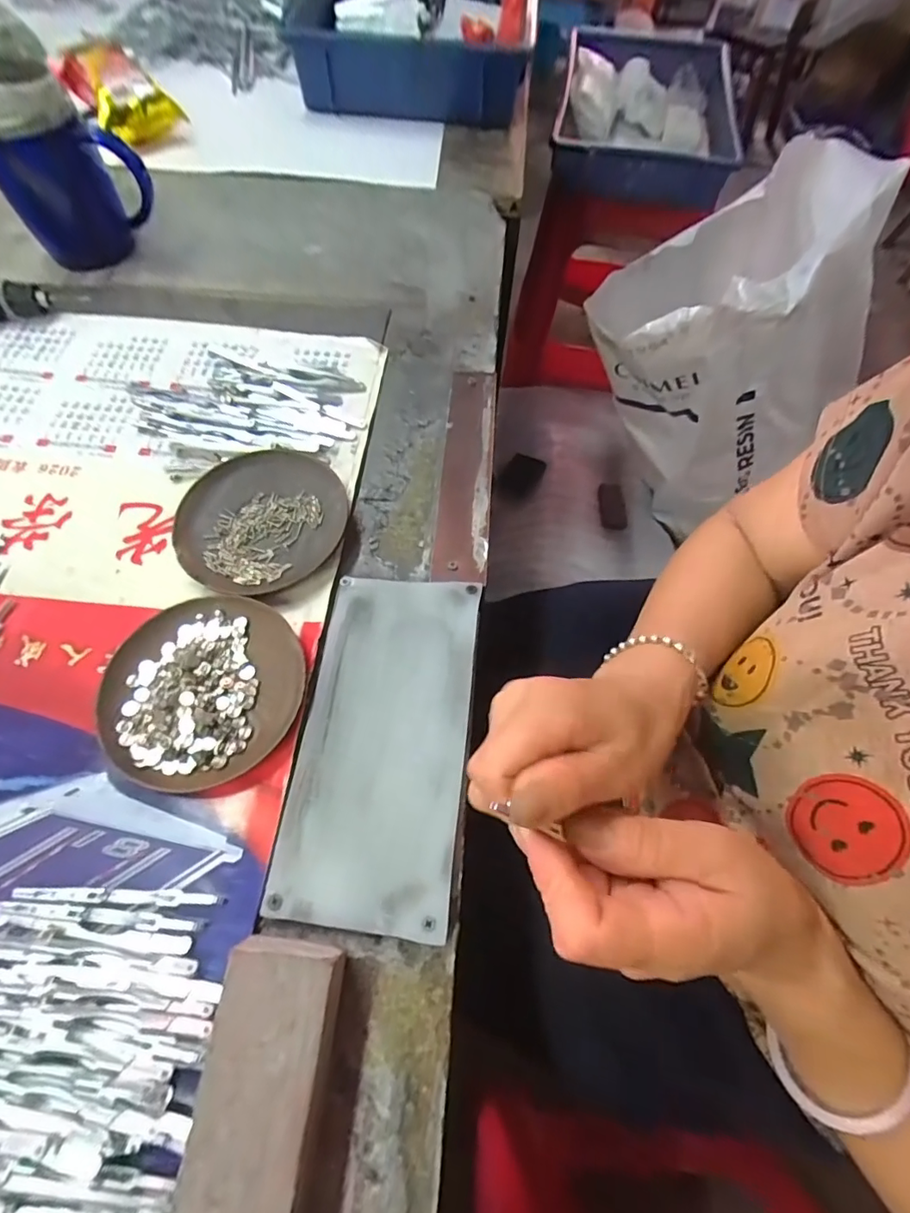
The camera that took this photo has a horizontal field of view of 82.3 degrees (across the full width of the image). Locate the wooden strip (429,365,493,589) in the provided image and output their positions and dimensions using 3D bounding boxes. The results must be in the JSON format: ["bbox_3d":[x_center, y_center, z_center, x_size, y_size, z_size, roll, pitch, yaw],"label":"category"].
[{"bbox_3d":[0.009,-0.108,0.394,0.037,0.006,0.201,4,63,2],"label":"wooden strip"}]

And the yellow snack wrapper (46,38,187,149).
[{"bbox_3d":[-0.388,-0.594,0.606,0.093,0.061,0.128,-34,68,-16],"label":"yellow snack wrapper"}]

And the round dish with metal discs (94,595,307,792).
[{"bbox_3d":[-0.150,0.048,0.311,0.115,0.018,0.110,0,63,0],"label":"round dish with metal discs"}]

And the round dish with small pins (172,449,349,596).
[{"bbox_3d":[-0.136,-0.061,0.366,0.111,0.013,0.116,0,63,0],"label":"round dish with small pins"}]

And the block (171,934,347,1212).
[{"bbox_3d":[-0.083,0.242,0.205,0.049,0.033,0.182,5,63,2],"label":"block"}]

